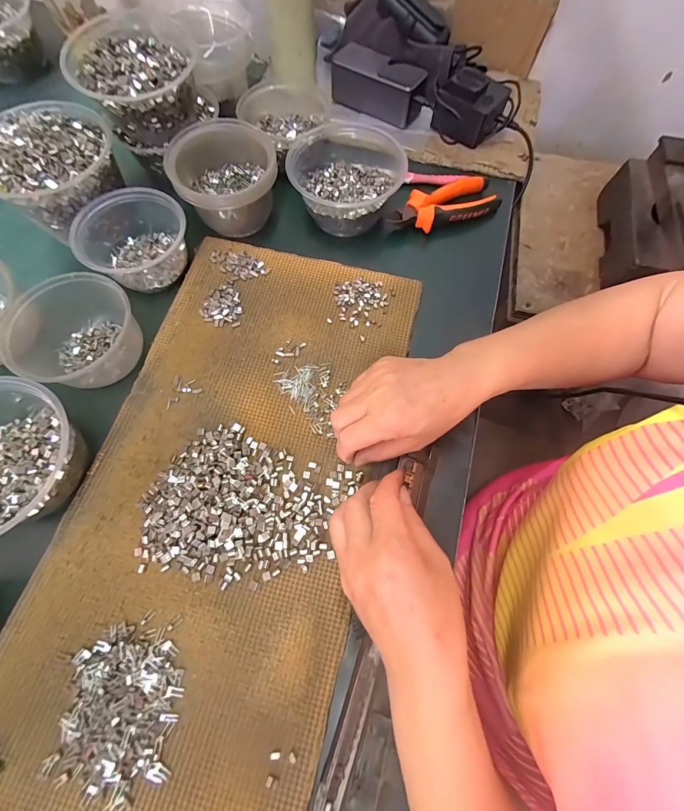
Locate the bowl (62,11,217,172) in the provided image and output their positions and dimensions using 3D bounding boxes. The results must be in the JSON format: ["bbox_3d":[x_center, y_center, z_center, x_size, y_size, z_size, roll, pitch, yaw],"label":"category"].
[{"bbox_3d":[-0.227,-0.367,0.390,0.134,0.084,0.134,-19,72,-8],"label":"bowl"}]

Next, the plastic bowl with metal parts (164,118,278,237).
[{"bbox_3d":[-0.132,-0.260,0.392,0.111,0.066,0.109,1,71,-2],"label":"plastic bowl with metal parts"}]

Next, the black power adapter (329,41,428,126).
[{"bbox_3d":[0.054,-0.457,0.474,0.138,0.051,0.053,36,73,10],"label":"black power adapter"}]

